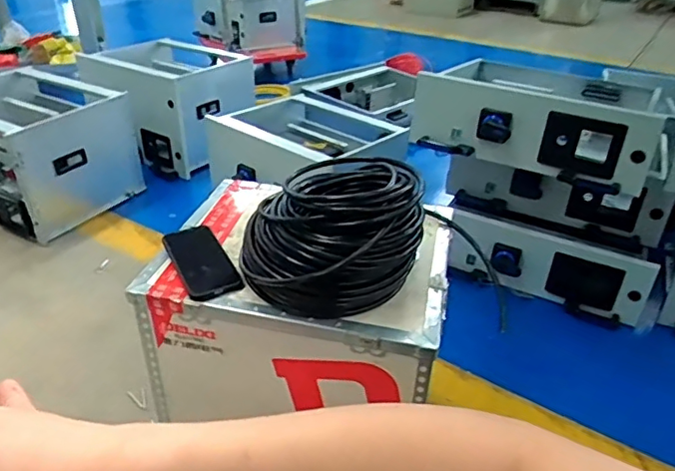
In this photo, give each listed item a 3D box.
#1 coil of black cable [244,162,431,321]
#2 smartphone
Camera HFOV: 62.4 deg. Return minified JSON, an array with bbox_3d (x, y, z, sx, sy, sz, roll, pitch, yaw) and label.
[{"bbox_3d":[-0.006,-0.007,0.812,0.254,0.155,0.210,-19,38,-29],"label":"coil of black cable"},{"bbox_3d":[-0.207,0.039,0.851,0.078,0.012,0.162,-20,49,-24],"label":"smartphone"}]

